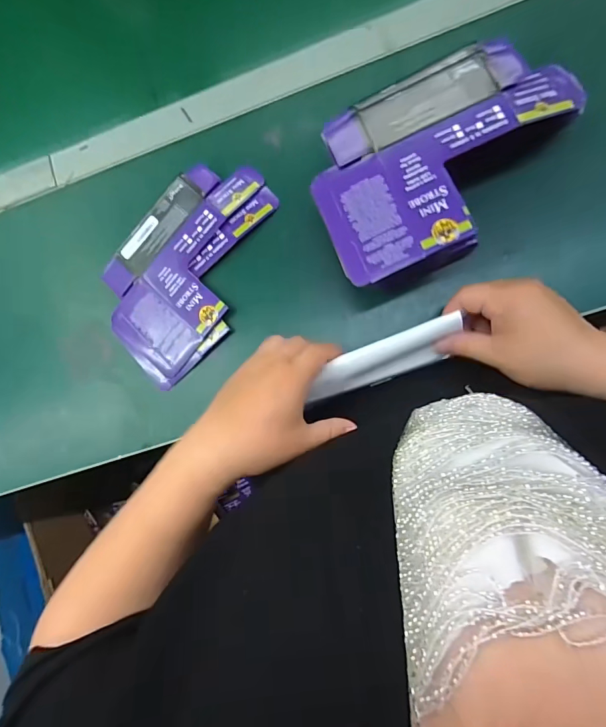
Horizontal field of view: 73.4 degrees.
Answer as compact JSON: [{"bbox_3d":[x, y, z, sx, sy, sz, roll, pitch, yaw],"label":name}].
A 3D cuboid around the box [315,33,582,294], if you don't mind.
[{"bbox_3d":[0.109,-0.161,0.313,0.207,0.016,0.146,-25,83,7],"label":"box"}]

